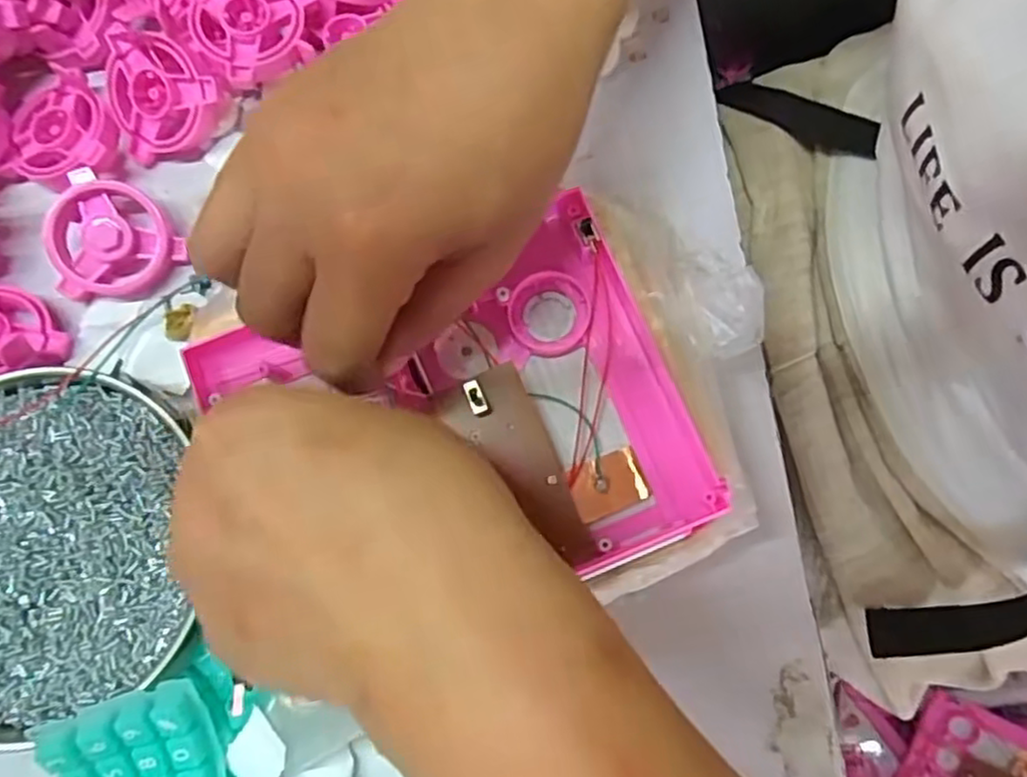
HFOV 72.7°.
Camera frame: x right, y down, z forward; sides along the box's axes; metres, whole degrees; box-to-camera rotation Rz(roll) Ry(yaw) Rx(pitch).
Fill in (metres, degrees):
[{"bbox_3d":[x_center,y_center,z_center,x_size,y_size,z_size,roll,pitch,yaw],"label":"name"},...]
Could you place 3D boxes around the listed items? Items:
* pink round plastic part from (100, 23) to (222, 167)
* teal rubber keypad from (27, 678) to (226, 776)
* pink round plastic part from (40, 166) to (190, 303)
[{"bbox_3d":[-0.159,-0.131,0.312,0.052,0.016,0.053,45,115,-8],"label":"pink round plastic part"},{"bbox_3d":[-0.133,0.131,0.244,0.053,0.010,0.046,-18,96,-4],"label":"teal rubber keypad"},{"bbox_3d":[-0.175,-0.062,0.303,0.052,0.020,0.052,-1,93,-16],"label":"pink round plastic part"}]

